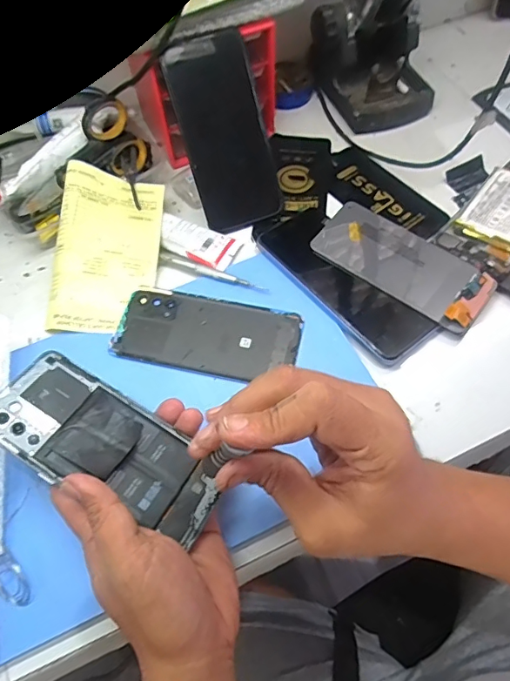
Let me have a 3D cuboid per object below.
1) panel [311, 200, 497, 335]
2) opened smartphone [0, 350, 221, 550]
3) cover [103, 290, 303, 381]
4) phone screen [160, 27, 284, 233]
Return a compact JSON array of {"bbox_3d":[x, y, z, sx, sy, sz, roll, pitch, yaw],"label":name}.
[{"bbox_3d":[0.130,-0.071,0.434,0.156,0.009,0.074,35,67,19],"label":"panel"},{"bbox_3d":[-0.095,0.067,0.317,0.156,0.010,0.070,31,53,6],"label":"opened smartphone"},{"bbox_3d":[-0.041,-0.005,0.412,0.152,0.004,0.069,11,62,8],"label":"cover"},{"bbox_3d":[-0.026,-0.188,0.450,0.077,0.160,0.011,-20,24,-9],"label":"phone screen"}]

